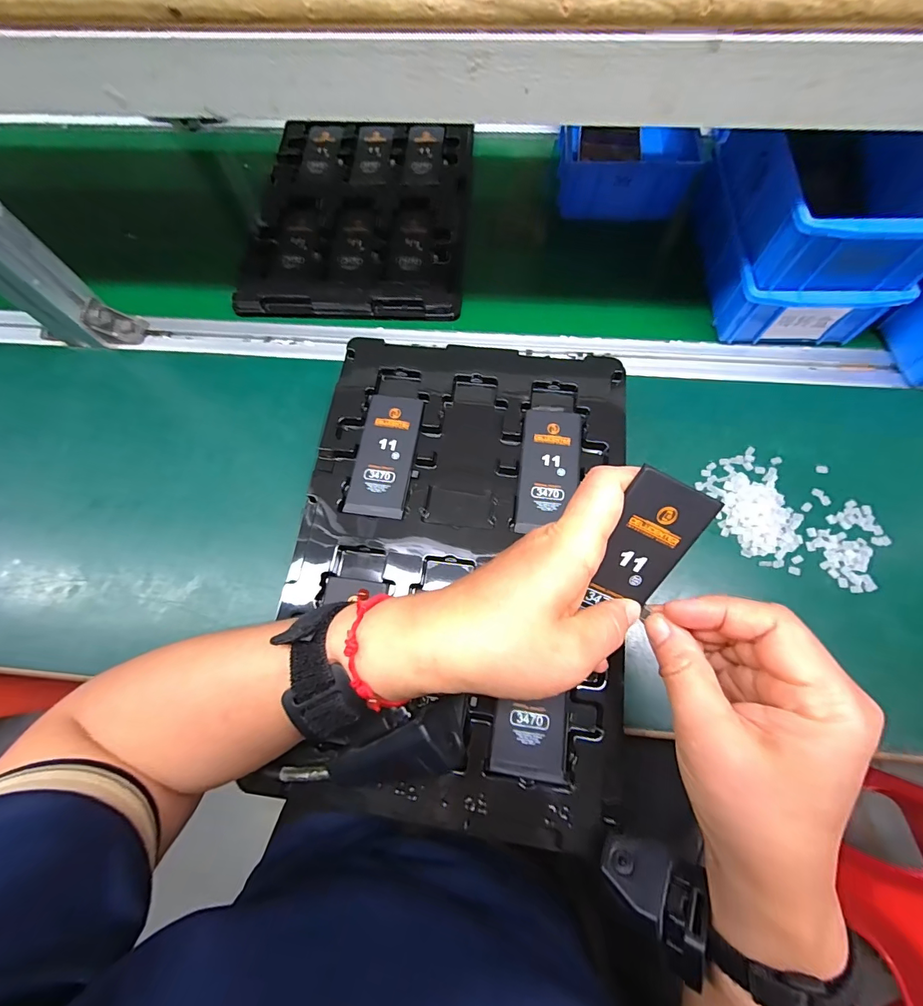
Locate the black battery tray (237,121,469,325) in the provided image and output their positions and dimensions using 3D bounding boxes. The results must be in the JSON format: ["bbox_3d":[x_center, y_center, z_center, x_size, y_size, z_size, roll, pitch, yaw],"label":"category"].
[{"bbox_3d":[-0.109,-0.322,0.471,0.226,0.028,0.281,2,73,1],"label":"black battery tray"}]

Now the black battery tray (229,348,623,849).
[{"bbox_3d":[-0.003,0.029,0.297,0.223,0.019,0.327,8,73,3],"label":"black battery tray"}]

